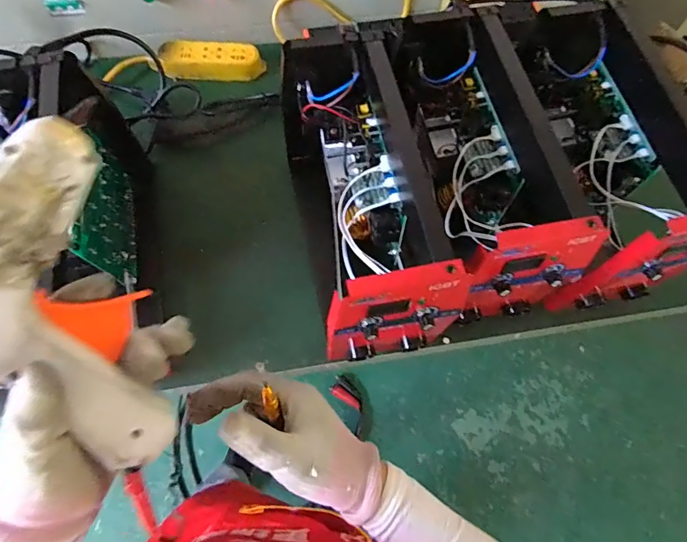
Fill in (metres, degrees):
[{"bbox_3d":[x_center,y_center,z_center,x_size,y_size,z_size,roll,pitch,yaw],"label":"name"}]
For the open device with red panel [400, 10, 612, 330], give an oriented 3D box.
[{"bbox_3d":[0.181,-0.132,0.571,0.159,0.198,0.344,-9,69,-6],"label":"open device with red panel"}]

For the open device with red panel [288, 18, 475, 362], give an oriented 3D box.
[{"bbox_3d":[0.020,-0.096,0.559,0.134,0.211,0.377,-11,70,-6],"label":"open device with red panel"}]

